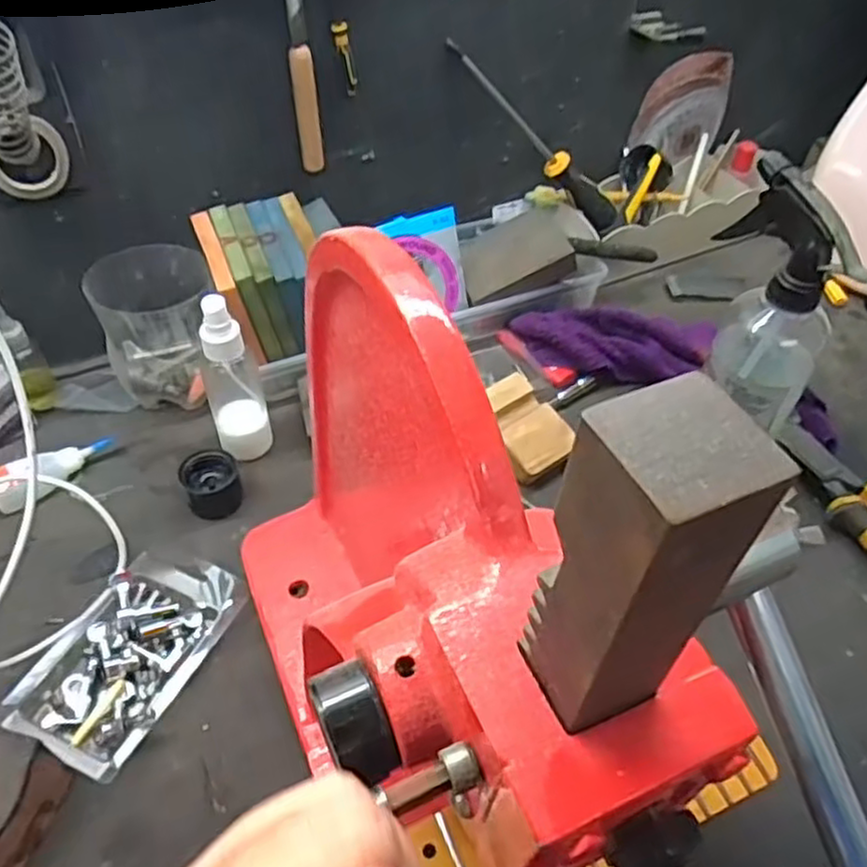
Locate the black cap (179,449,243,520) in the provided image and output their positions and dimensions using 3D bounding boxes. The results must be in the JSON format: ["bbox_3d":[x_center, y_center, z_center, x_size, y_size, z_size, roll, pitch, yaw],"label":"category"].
[{"bbox_3d":[-0.163,0.037,0.532,0.038,0.036,0.033,-9,49,-11],"label":"black cap"}]

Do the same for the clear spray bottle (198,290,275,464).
[{"bbox_3d":[-0.147,-0.039,0.530,0.042,0.139,0.046,-14,51,-16],"label":"clear spray bottle"}]

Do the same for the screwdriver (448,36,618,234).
[{"bbox_3d":[0.093,-0.265,0.654,0.231,0.025,0.025,35,38,-33],"label":"screwdriver"}]

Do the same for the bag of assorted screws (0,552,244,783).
[{"bbox_3d":[-0.186,0.133,0.449,0.080,0.021,0.137,21,50,15],"label":"bag of assorted screws"}]

